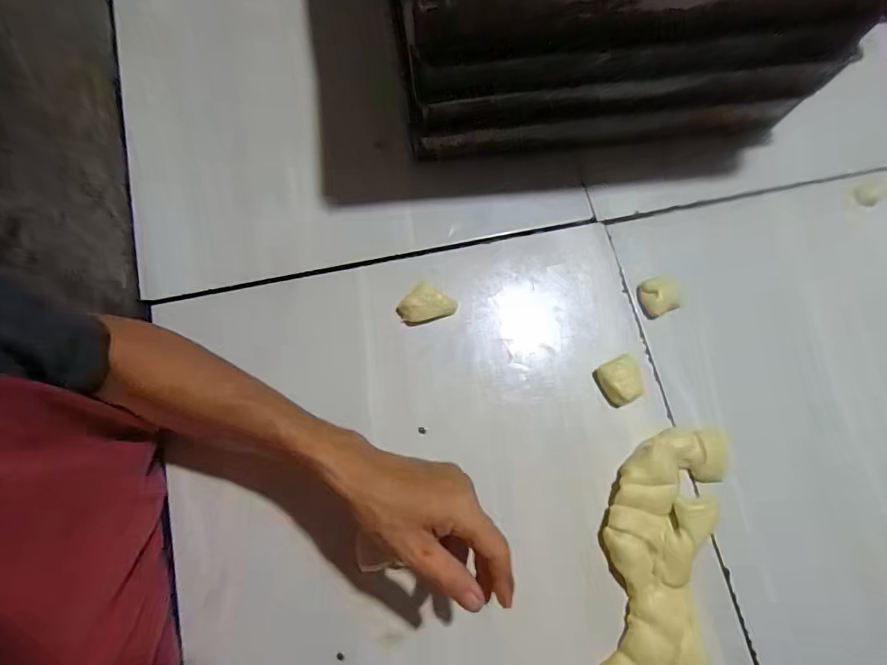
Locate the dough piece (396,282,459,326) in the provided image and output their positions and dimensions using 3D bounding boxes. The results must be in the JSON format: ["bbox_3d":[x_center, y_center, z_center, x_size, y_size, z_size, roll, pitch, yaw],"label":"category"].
[{"bbox_3d":[-0.018,-0.030,0.479,0.059,0.026,0.035,-16,75,-5],"label":"dough piece"}]

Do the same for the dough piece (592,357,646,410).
[{"bbox_3d":[0.184,0.049,0.469,0.048,0.020,0.044,-26,76,-7],"label":"dough piece"}]

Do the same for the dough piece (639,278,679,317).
[{"bbox_3d":[0.234,-0.039,0.498,0.034,0.018,0.038,-17,75,-5],"label":"dough piece"}]

